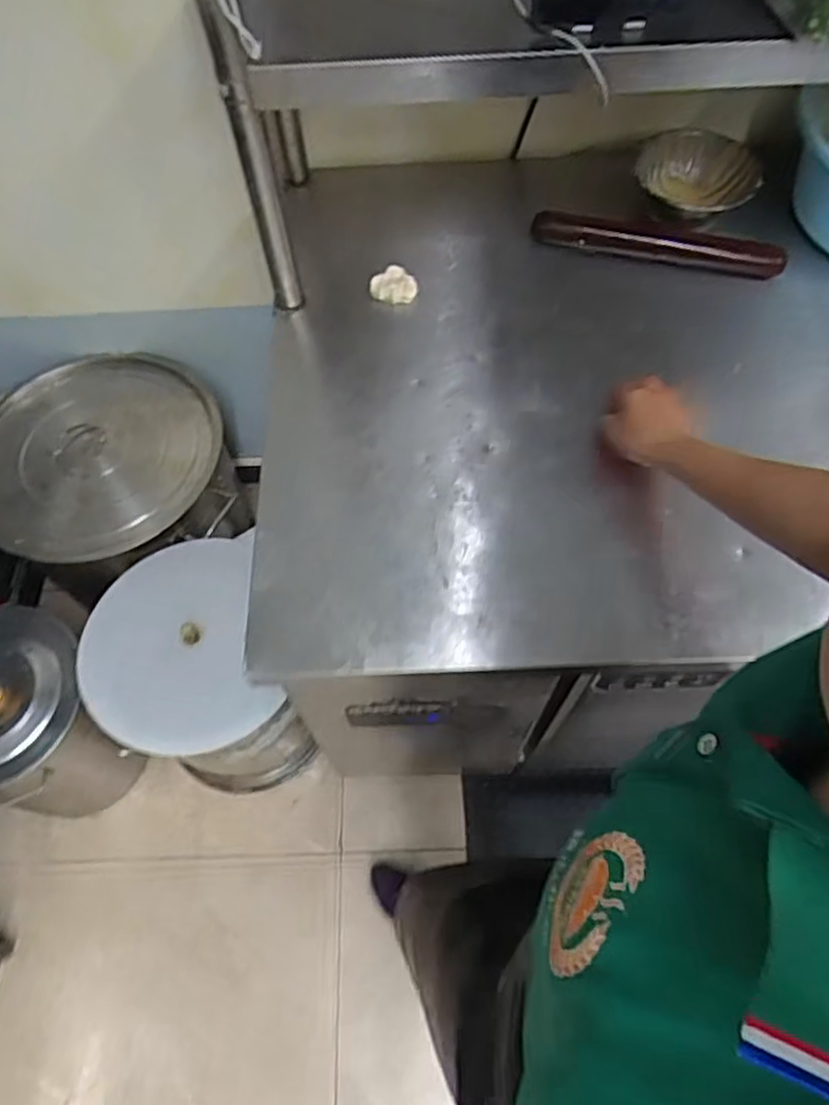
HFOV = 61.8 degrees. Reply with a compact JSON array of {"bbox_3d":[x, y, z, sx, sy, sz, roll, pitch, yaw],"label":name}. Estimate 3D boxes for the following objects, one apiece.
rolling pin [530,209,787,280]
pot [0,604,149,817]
[{"bbox_3d":[0.320,-0.412,0.926,0.325,0.032,0.043,16,65,10],"label":"rolling pin"},{"bbox_3d":[-0.728,0.318,1.306,0.279,0.362,0.305,-1,63,1],"label":"pot"}]

